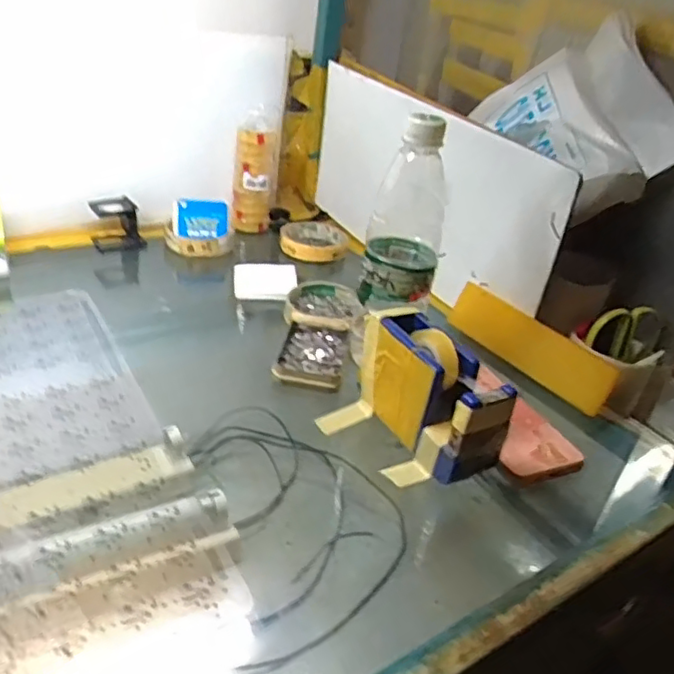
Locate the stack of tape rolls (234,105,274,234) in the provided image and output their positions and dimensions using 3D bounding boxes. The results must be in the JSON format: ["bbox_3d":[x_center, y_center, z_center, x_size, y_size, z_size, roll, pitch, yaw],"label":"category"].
[{"bbox_3d":[-0.109,-0.217,0.823,0.046,0.148,0.052,3,31,-9],"label":"stack of tape rolls"}]

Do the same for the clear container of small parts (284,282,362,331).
[{"bbox_3d":[-0.014,-0.031,0.652,0.075,0.014,0.090,10,30,2],"label":"clear container of small parts"}]

